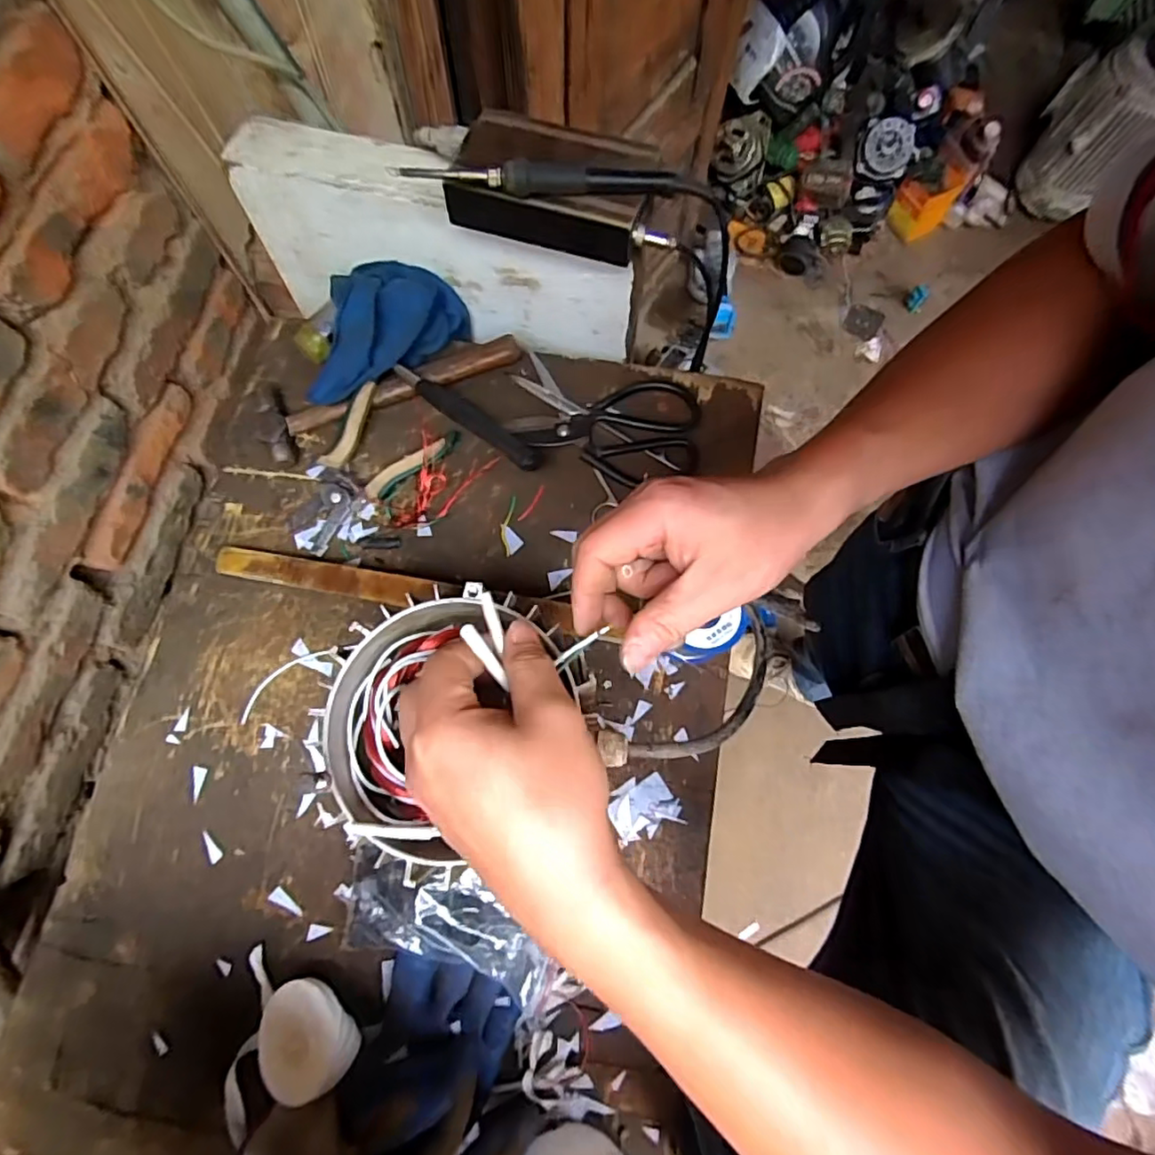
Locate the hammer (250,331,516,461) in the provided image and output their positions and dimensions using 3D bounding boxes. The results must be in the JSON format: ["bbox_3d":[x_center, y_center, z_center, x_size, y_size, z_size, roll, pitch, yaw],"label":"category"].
[{"bbox_3d":[-0.179,-0.187,0.567,0.246,0.027,0.069,-27,75,-8],"label":"hammer"}]

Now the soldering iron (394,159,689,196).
[{"bbox_3d":[-0.030,-0.297,0.447,0.206,0.022,0.015,-5,73,-2],"label":"soldering iron"}]

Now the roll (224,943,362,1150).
[{"bbox_3d":[-0.197,0.319,0.400,0.094,0.042,0.091,0,73,0],"label":"roll"}]

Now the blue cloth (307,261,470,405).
[{"bbox_3d":[-0.198,-0.239,0.565,0.101,0.060,0.169,42,77,11],"label":"blue cloth"}]

